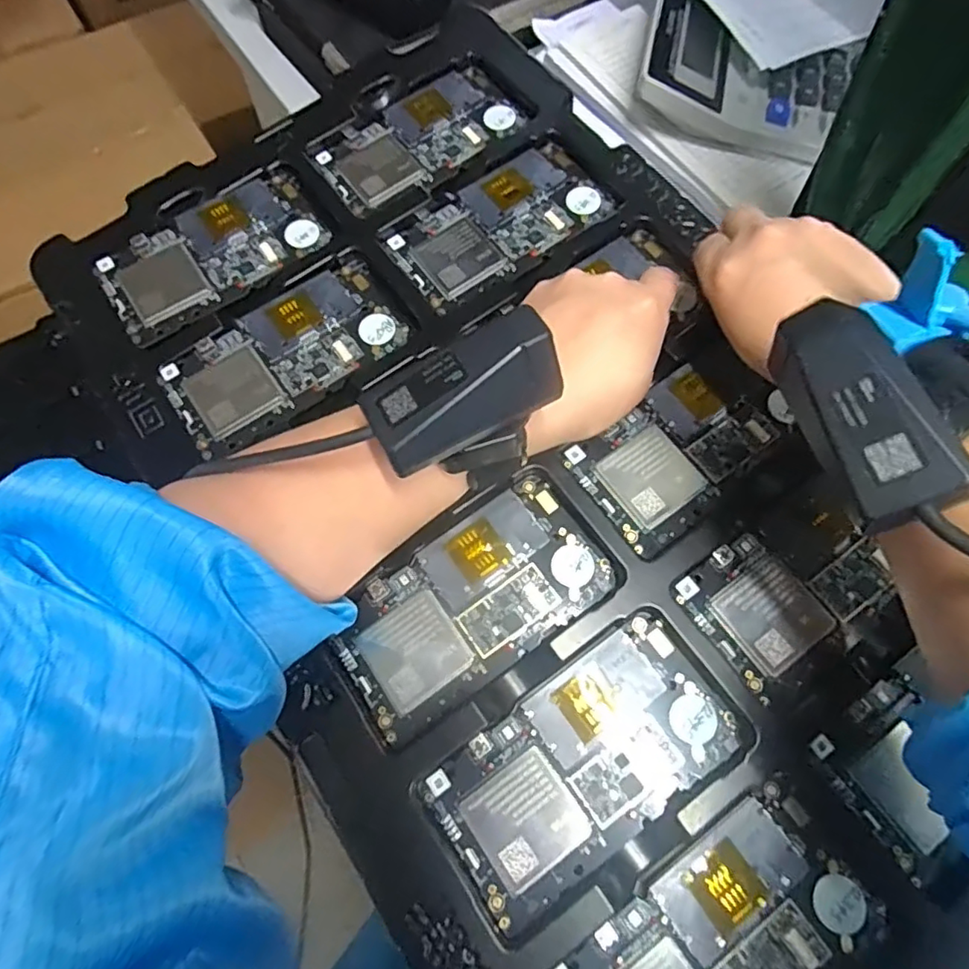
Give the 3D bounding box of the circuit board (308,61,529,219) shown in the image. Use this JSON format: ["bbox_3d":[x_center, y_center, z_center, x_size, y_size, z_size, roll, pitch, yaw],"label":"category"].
[{"bbox_3d":[-0.041,-0.217,0.368,0.123,0.010,0.066,-31,72,-11],"label":"circuit board"}]

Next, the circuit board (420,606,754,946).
[{"bbox_3d":[0.042,0.118,0.251,0.128,0.010,0.069,-33,73,-12],"label":"circuit board"}]

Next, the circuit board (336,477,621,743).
[{"bbox_3d":[-0.007,0.055,0.275,0.128,0.004,0.067,-36,75,-8],"label":"circuit board"}]

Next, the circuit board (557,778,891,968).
[{"bbox_3d":[0.090,0.183,0.226,0.126,0.007,0.068,-35,73,-13],"label":"circuit board"}]

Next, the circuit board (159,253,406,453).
[{"bbox_3d":[-0.109,-0.073,0.319,0.125,0.006,0.067,-32,72,-12],"label":"circuit board"}]

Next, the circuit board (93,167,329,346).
[{"bbox_3d":[-0.158,-0.136,0.344,0.126,0.007,0.068,-30,72,-11],"label":"circuit board"}]

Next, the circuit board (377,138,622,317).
[{"bbox_3d":[0.008,-0.152,0.344,0.126,0.011,0.067,-33,72,-12],"label":"circuit board"}]

